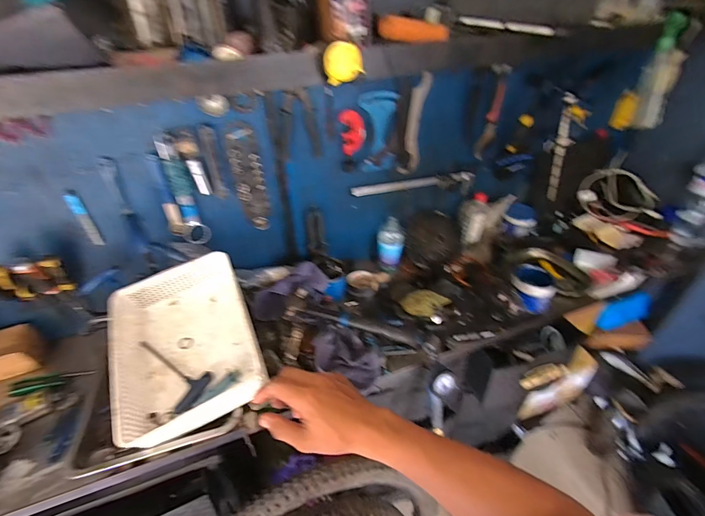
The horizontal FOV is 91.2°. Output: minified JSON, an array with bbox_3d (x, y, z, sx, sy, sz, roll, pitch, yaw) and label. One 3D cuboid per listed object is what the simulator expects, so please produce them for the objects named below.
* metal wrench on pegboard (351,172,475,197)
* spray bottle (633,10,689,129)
[{"bbox_3d":[0.185,-0.211,1.027,0.400,0.076,0.024,-15,39,-17],"label":"metal wrench on pegboard"},{"bbox_3d":[0.743,-0.439,0.829,0.072,0.242,0.093,23,44,30],"label":"spray bottle"}]

